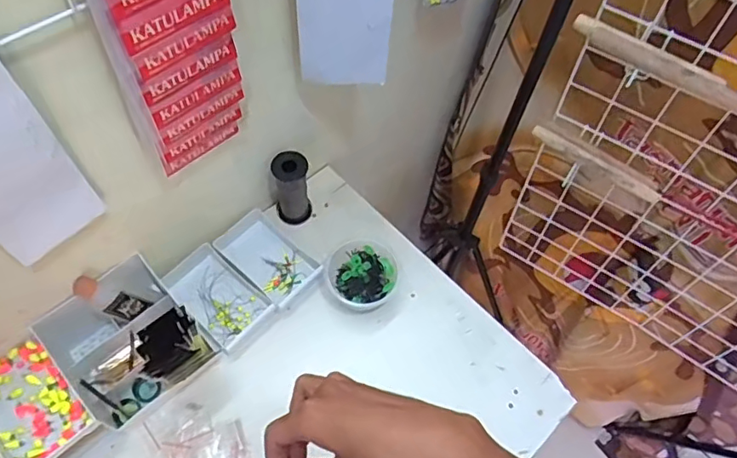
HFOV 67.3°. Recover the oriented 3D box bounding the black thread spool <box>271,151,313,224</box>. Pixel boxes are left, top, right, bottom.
[{"bbox_3d":[-0.107,-0.057,0.781,0.049,0.113,0.043,-5,61,-6],"label":"black thread spool"}]

